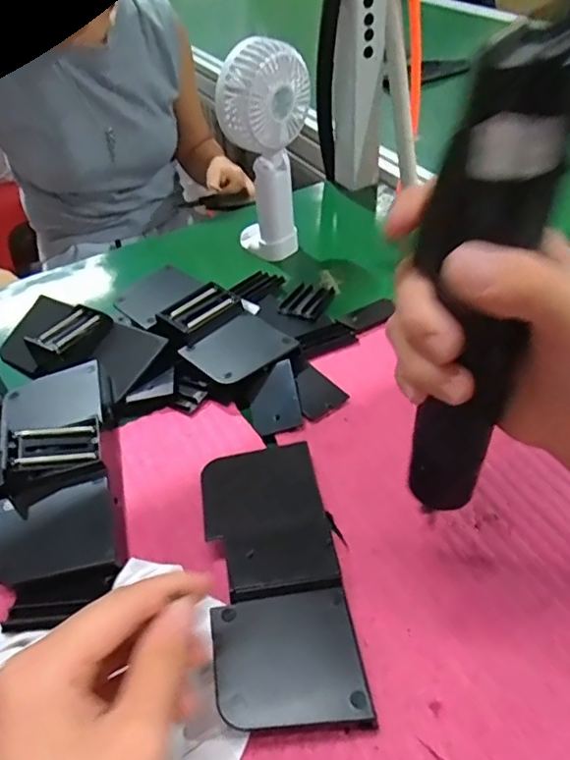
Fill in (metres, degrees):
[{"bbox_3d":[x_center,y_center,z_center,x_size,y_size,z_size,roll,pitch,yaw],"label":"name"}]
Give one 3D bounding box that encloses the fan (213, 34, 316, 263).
[{"bbox_3d":[-0.021,-0.208,0.551,0.084,0.208,0.059,-32,53,-26],"label":"fan"}]

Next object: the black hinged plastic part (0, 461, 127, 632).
[{"bbox_3d":[-0.134,0.098,0.343,0.071,0.022,0.082,-18,45,-13],"label":"black hinged plastic part"}]

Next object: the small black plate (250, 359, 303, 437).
[{"bbox_3d":[-0.008,0.014,0.431,0.036,0.004,0.054,-16,62,8],"label":"small black plate"}]

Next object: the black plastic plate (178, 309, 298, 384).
[{"bbox_3d":[-0.035,-0.025,0.448,0.071,0.005,0.059,-35,54,-27],"label":"black plastic plate"}]

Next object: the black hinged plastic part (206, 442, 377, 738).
[{"bbox_3d":[-0.006,0.102,0.328,0.072,0.032,0.175,-9,44,-4],"label":"black hinged plastic part"}]

